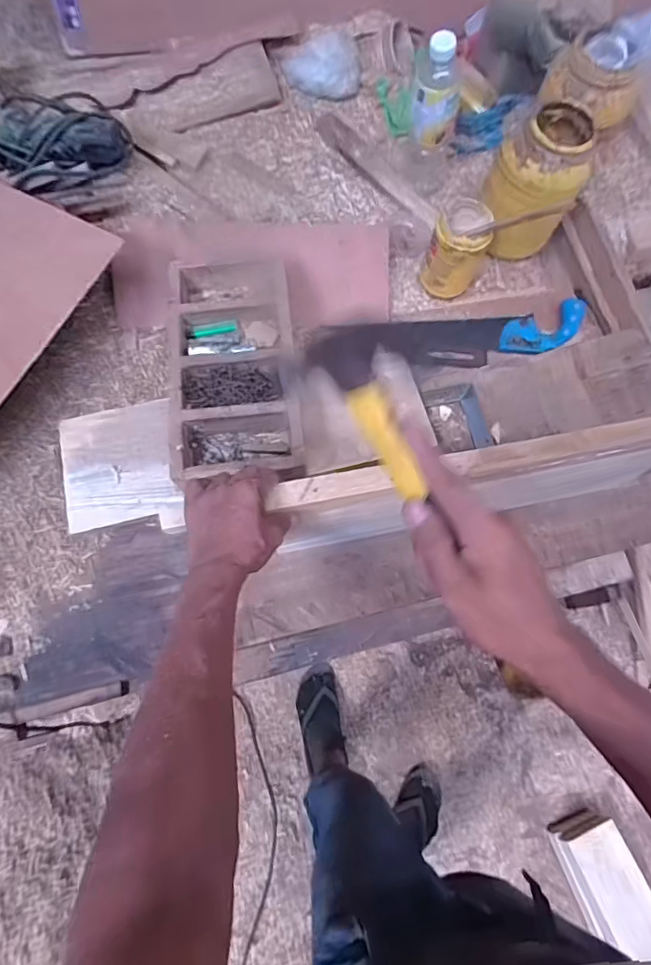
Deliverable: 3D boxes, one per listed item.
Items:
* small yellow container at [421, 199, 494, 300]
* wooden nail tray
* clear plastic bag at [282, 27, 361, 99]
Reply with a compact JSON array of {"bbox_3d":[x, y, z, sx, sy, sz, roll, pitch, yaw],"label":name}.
[{"bbox_3d":[0.226,-0.392,0.847,0.084,0.145,0.091,0,67,-1],"label":"small yellow container"},{"bbox_3d":[-0.137,-0.174,0.738,0.179,0.069,0.364,-7,70,-4],"label":"wooden nail tray"},{"bbox_3d":[-0.006,-0.777,0.920,0.144,0.071,0.104,2,67,0],"label":"clear plastic bag"}]

